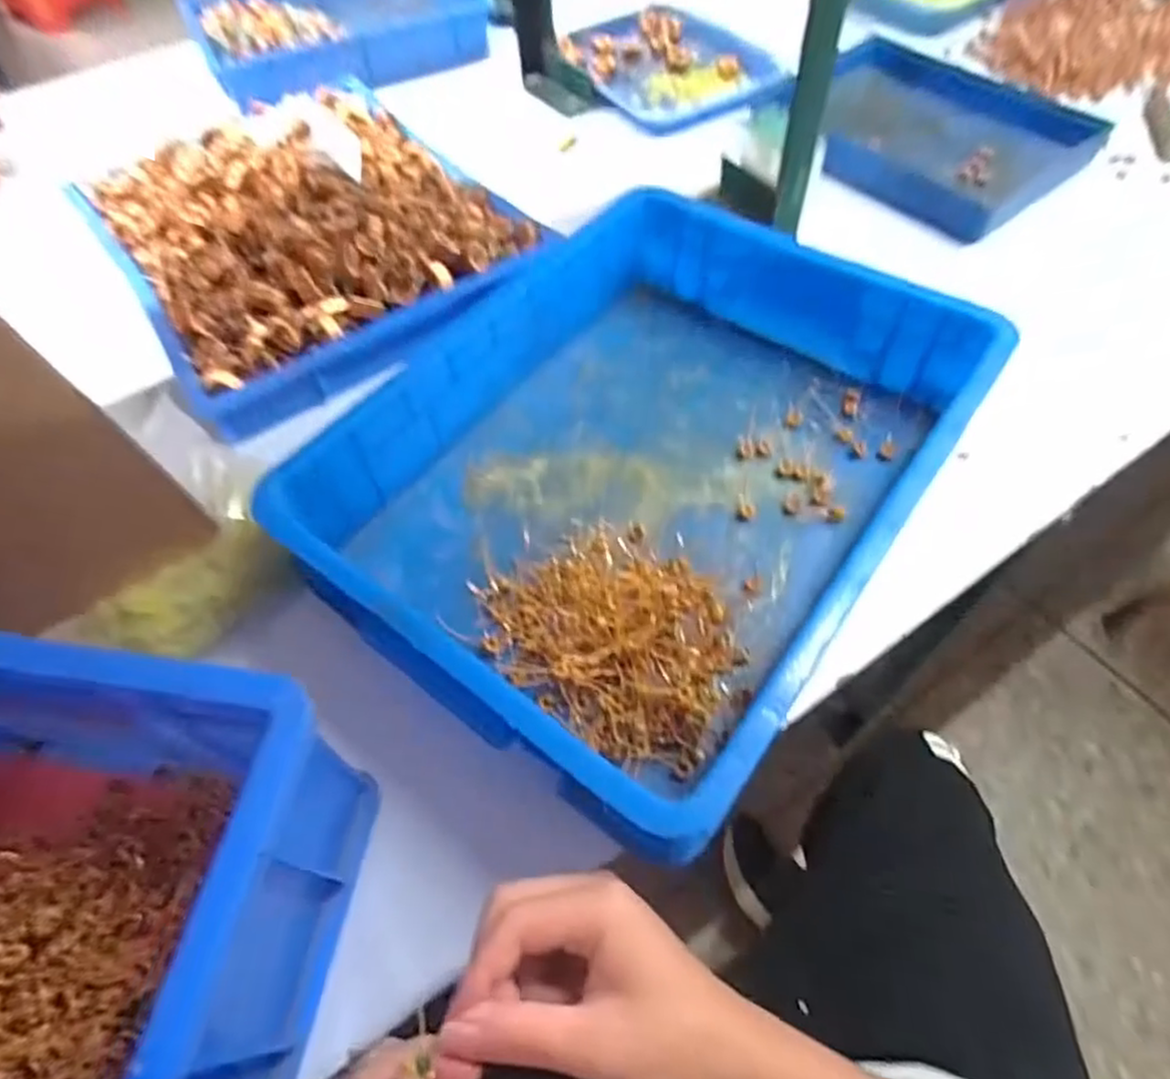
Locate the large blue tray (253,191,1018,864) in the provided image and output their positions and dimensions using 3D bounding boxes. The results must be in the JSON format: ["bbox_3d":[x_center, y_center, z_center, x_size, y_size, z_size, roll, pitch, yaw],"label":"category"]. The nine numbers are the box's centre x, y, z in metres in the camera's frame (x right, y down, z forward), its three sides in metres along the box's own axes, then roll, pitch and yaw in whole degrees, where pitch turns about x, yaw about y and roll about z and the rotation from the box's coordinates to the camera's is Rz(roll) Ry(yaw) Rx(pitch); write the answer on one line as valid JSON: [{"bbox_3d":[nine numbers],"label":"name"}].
[{"bbox_3d":[0.052,-0.059,0.481,0.338,0.097,0.419,36,67,22],"label":"large blue tray"}]

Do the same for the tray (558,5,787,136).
[{"bbox_3d":[0.109,-0.614,0.876,0.215,0.023,0.280,-26,61,-13],"label":"tray"}]

